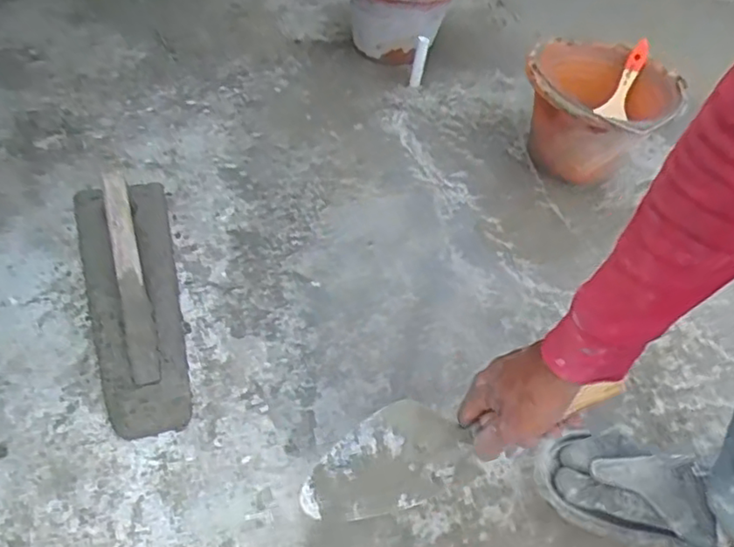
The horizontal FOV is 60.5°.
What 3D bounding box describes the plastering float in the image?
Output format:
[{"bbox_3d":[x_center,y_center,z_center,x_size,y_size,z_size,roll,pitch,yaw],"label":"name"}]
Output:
[{"bbox_3d":[-0.293,0.006,0.775,0.116,0.067,0.404,-10,49,-17],"label":"plastering float"}]

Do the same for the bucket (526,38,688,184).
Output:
[{"bbox_3d":[0.375,-0.263,1.055,0.237,0.174,0.253,3,50,-4],"label":"bucket"}]

